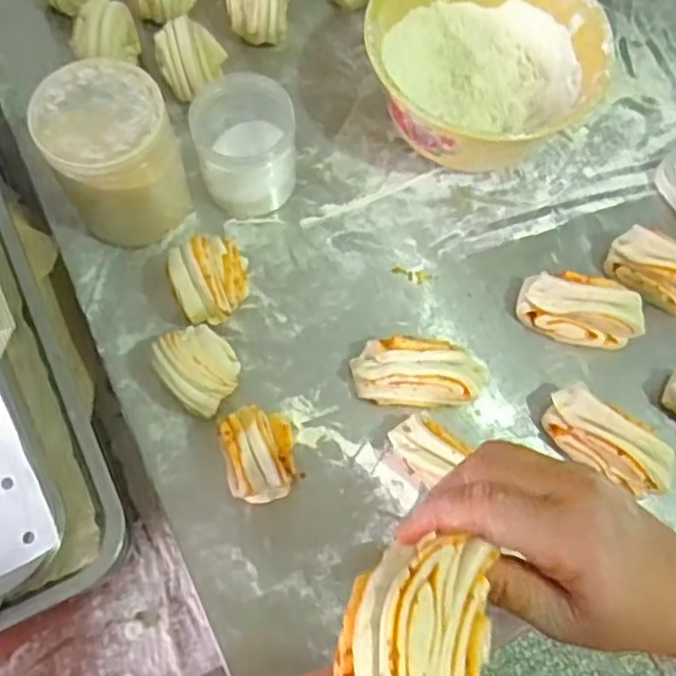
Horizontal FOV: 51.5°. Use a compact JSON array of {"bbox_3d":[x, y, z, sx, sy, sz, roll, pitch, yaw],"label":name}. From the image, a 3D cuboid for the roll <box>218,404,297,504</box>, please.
[{"bbox_3d":[-0.057,0.085,0.514,0.049,0.057,0.063,-14,70,-8],"label":"roll"}]

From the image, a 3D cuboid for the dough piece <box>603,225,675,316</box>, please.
[{"bbox_3d":[0.275,-0.052,0.587,0.096,0.053,0.034,31,71,9],"label":"dough piece"}]

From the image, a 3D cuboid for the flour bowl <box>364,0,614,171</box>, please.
[{"bbox_3d":[0.124,-0.235,0.628,0.193,0.096,0.188,1,69,-2],"label":"flour bowl"}]

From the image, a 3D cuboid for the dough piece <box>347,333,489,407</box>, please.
[{"bbox_3d":[0.062,0.029,0.551,0.099,0.044,0.049,2,69,-2],"label":"dough piece"}]

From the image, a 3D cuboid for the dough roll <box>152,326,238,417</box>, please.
[{"bbox_3d":[-0.105,0.025,0.538,0.056,0.053,0.064,-36,75,-15],"label":"dough roll"}]

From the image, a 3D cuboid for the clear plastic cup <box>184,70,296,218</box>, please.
[{"bbox_3d":[-0.076,-0.164,0.587,0.081,0.098,0.077,1,69,-2],"label":"clear plastic cup"}]

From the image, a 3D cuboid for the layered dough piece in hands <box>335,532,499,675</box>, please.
[{"bbox_3d":[0.026,0.123,0.261,0.053,0.035,0.103,15,69,3],"label":"layered dough piece in hands"}]

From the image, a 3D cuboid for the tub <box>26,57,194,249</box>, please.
[{"bbox_3d":[-0.177,-0.142,0.569,0.092,0.120,0.101,1,69,-2],"label":"tub"}]

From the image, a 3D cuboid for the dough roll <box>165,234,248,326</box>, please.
[{"bbox_3d":[-0.102,-0.045,0.564,0.058,0.058,0.064,-9,70,-6],"label":"dough roll"}]

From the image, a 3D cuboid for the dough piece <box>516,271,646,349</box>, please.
[{"bbox_3d":[0.198,-0.022,0.574,0.097,0.047,0.046,15,69,3],"label":"dough piece"}]

